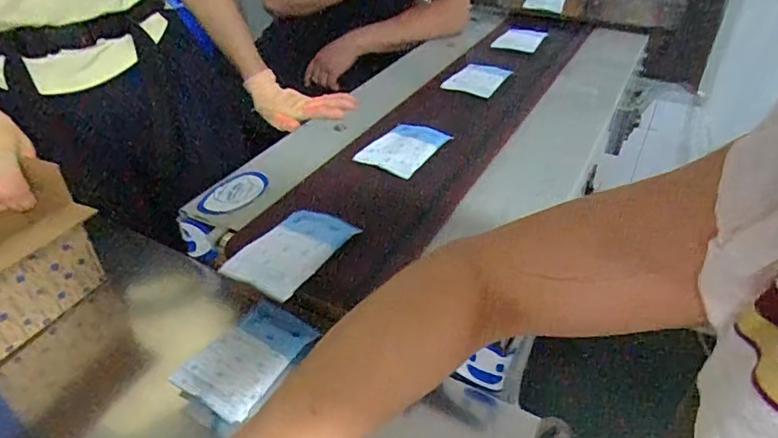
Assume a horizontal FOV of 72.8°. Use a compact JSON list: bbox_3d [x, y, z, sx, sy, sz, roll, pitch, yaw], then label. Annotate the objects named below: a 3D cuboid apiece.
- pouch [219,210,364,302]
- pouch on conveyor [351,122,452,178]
[{"bbox_3d":[-0.101,0.032,0.567,0.076,0.012,0.135,29,44,20],"label":"pouch"},{"bbox_3d":[0.022,-0.104,0.754,0.085,0.014,0.135,23,44,26],"label":"pouch on conveyor"}]

